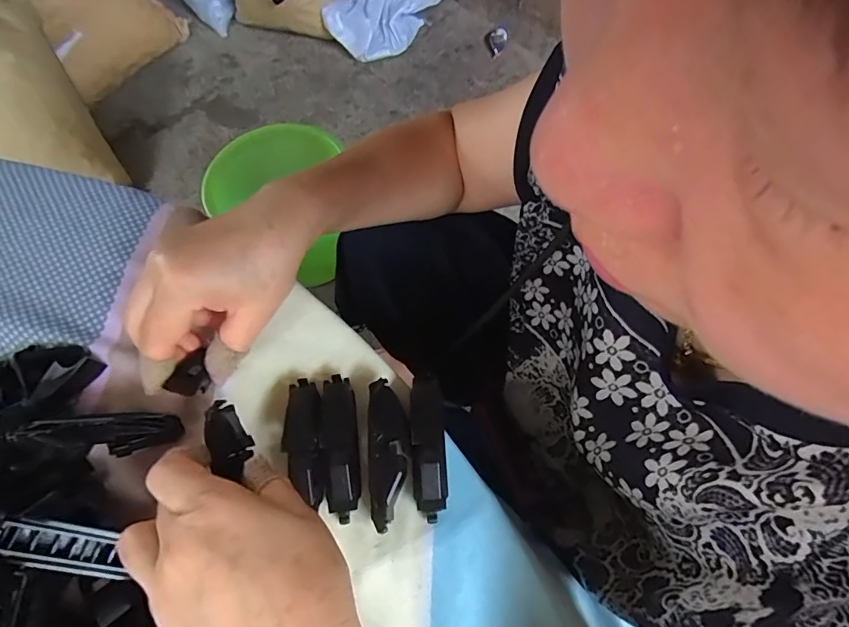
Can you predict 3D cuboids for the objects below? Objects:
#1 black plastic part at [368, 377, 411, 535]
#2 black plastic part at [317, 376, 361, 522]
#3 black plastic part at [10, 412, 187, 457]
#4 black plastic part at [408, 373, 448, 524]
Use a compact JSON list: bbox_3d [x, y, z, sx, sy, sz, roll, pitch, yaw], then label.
[{"bbox_3d":[-0.019,0.077,0.261,0.022,0.016,0.079,-5,64,0],"label":"black plastic part"},{"bbox_3d":[-0.049,0.075,0.266,0.023,0.016,0.079,-9,64,-2],"label":"black plastic part"},{"bbox_3d":[-0.180,0.067,0.257,0.079,0.008,0.022,4,62,-19],"label":"black plastic part"},{"bbox_3d":[0.002,0.073,0.263,0.020,0.016,0.079,-5,64,0],"label":"black plastic part"}]

